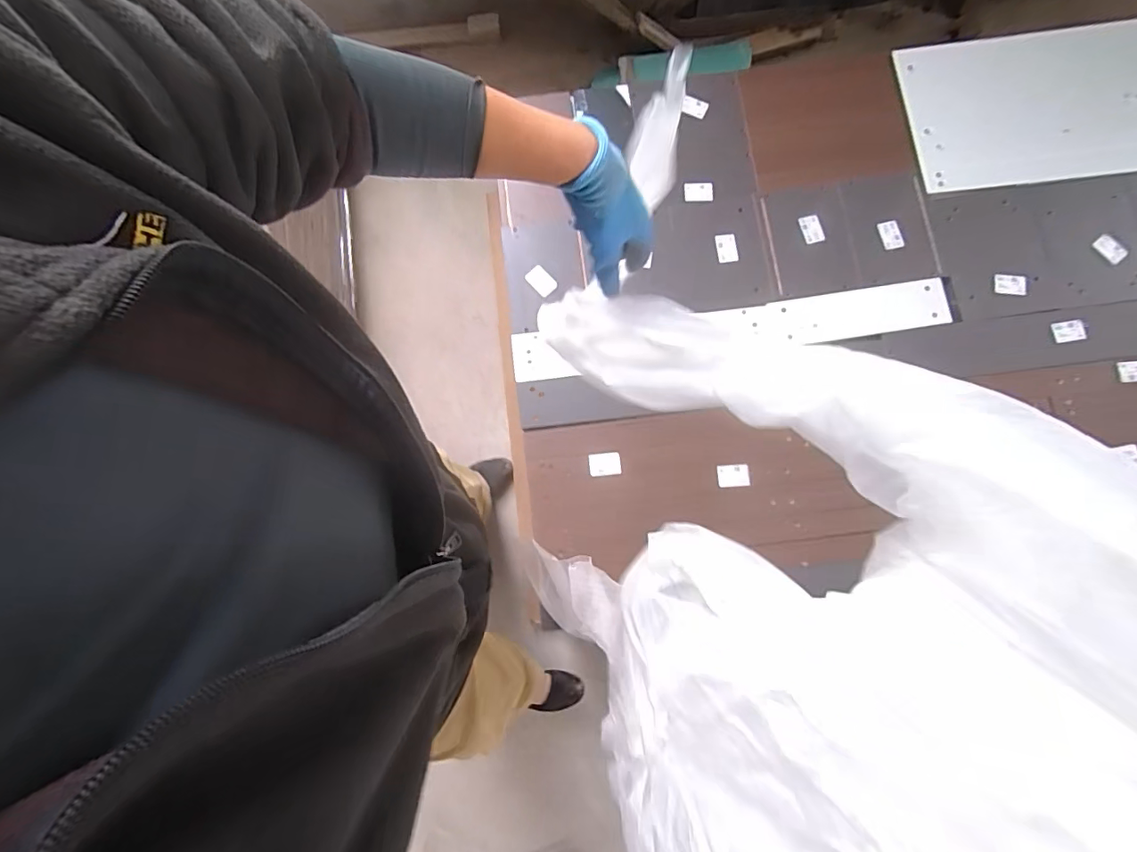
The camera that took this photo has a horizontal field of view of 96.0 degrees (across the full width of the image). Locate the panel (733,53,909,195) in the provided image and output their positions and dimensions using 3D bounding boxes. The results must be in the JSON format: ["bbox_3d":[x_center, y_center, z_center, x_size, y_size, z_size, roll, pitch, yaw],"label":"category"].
[{"bbox_3d":[0.575,-0.690,1.163,0.354,0.026,0.330,-4,75,1],"label":"panel"}]

